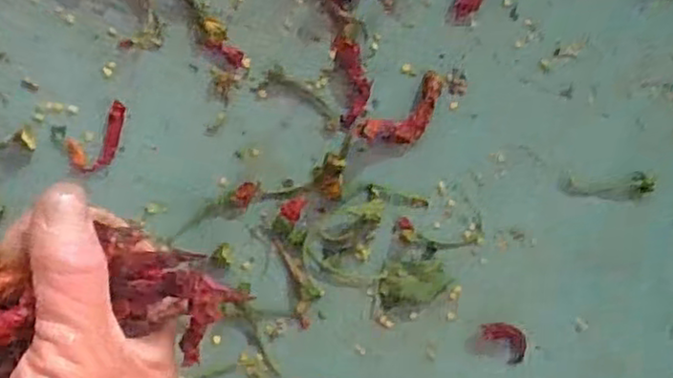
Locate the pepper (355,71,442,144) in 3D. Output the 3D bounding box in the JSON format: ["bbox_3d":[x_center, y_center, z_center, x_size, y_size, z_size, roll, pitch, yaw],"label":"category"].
[{"bbox_3d":[0.034,-0.035,0.344,0.048,0.005,0.022,-37,92,-8],"label":"pepper"}]

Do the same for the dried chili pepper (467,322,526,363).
[{"bbox_3d":[0.078,0.073,0.341,0.028,0.004,0.018,16,85,-6],"label":"dried chili pepper"}]

